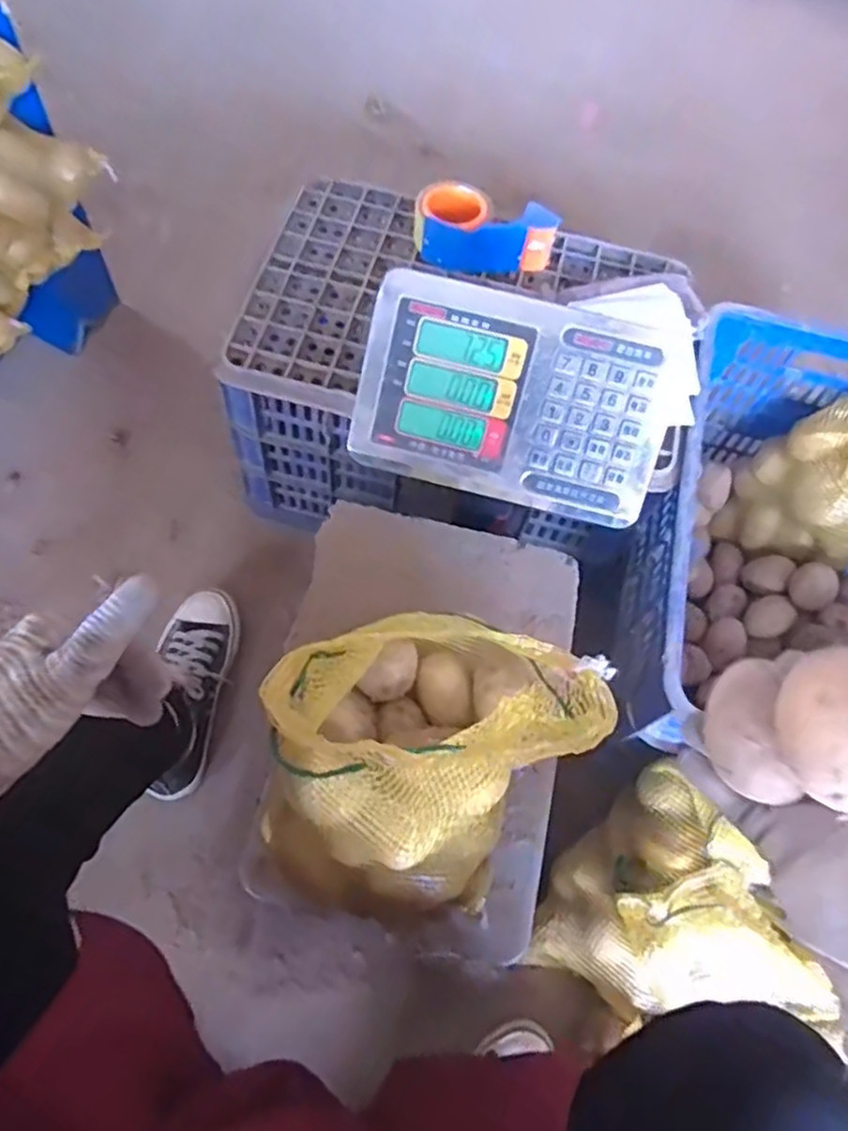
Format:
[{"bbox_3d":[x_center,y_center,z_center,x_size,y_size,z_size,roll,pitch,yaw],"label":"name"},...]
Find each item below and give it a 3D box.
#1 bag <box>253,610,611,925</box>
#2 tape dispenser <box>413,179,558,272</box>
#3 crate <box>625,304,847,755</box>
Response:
[{"bbox_3d":[0.003,0.125,0.493,0.163,0.206,0.193,43,68,14],"label":"bag"},{"bbox_3d":[0.069,-0.385,0.788,0.161,0.059,0.081,15,64,1],"label":"tape dispenser"},{"bbox_3d":[0.432,0.000,0.807,0.346,0.247,0.515,15,64,5],"label":"crate"}]

